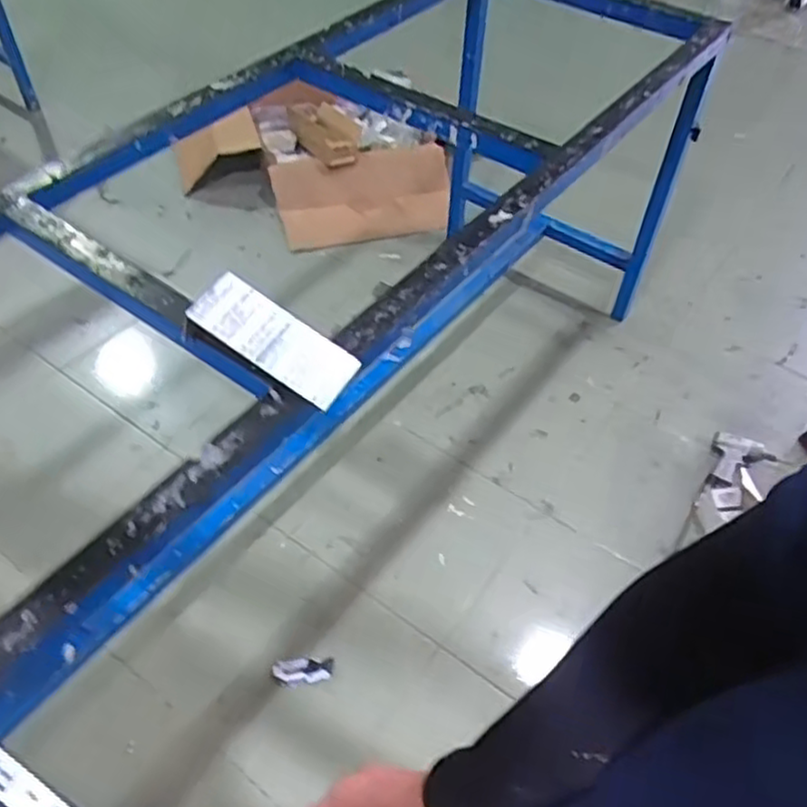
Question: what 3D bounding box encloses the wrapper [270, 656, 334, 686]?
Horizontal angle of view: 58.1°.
[{"bbox_3d":[-0.198,0.519,1.412,0.117,0.019,0.056,2,51,-1],"label":"wrapper"}]

